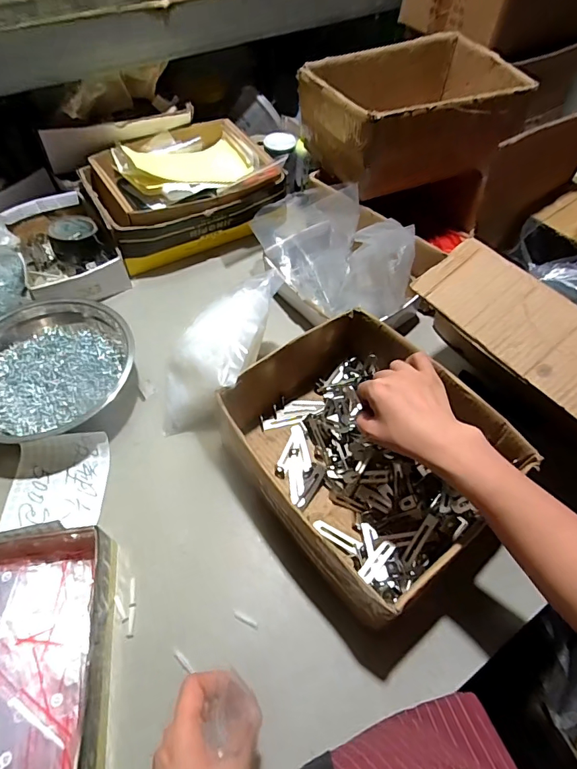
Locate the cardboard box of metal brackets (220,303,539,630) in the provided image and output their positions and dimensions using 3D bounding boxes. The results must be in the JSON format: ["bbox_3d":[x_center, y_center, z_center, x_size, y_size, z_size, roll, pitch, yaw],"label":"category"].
[{"bbox_3d":[0.090,0.079,0.559,0.254,0.109,0.306,-34,63,-21],"label":"cardboard box of metal brackets"}]

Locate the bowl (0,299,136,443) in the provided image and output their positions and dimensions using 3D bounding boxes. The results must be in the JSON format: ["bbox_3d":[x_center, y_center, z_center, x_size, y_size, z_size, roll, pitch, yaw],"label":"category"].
[{"bbox_3d":[-0.346,-0.020,0.632,0.225,0.073,0.214,0,56,-1],"label":"bowl"}]

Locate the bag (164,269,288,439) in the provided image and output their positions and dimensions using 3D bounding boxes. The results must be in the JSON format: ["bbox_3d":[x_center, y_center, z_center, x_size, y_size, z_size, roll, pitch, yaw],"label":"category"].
[{"bbox_3d":[-0.103,-0.047,0.624,0.125,0.149,0.201,11,56,6],"label":"bag"}]

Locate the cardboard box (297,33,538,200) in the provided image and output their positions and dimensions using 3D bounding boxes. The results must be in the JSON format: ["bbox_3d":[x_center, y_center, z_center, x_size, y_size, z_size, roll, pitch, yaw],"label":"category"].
[{"bbox_3d":[0.228,-0.484,0.785,0.356,0.126,0.246,-21,59,-15],"label":"cardboard box"}]

